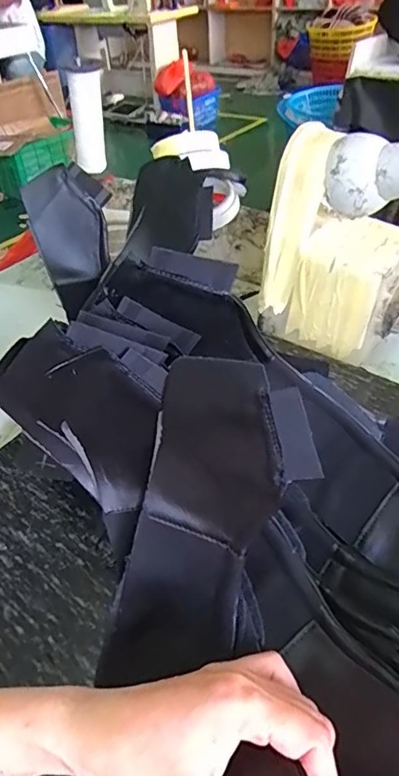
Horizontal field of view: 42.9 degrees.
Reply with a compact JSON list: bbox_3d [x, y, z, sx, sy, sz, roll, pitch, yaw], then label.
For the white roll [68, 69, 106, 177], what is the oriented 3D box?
[{"bbox_3d":[-0.150,-0.359,0.690,0.048,0.150,0.039,-14,63,-11],"label":"white roll"}]

